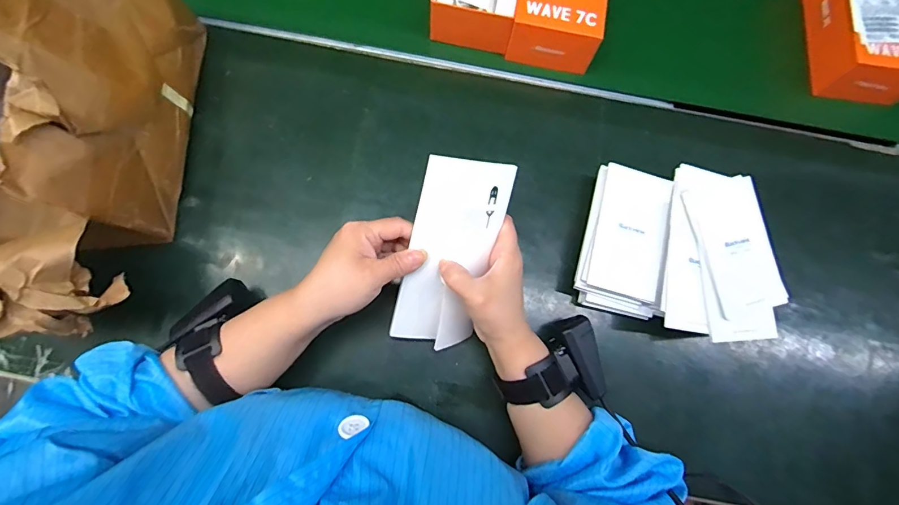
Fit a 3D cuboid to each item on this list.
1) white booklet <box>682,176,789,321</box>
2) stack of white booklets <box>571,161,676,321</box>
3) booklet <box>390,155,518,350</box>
[{"bbox_3d":[0.259,-0.006,0.385,0.059,0.011,0.120,-15,81,2],"label":"white booklet"},{"bbox_3d":[0.165,-0.008,0.410,0.078,0.038,0.138,14,82,2],"label":"stack of white booklets"},{"bbox_3d":[0.002,0.005,0.356,0.074,0.015,0.164,6,112,-20],"label":"booklet"}]

